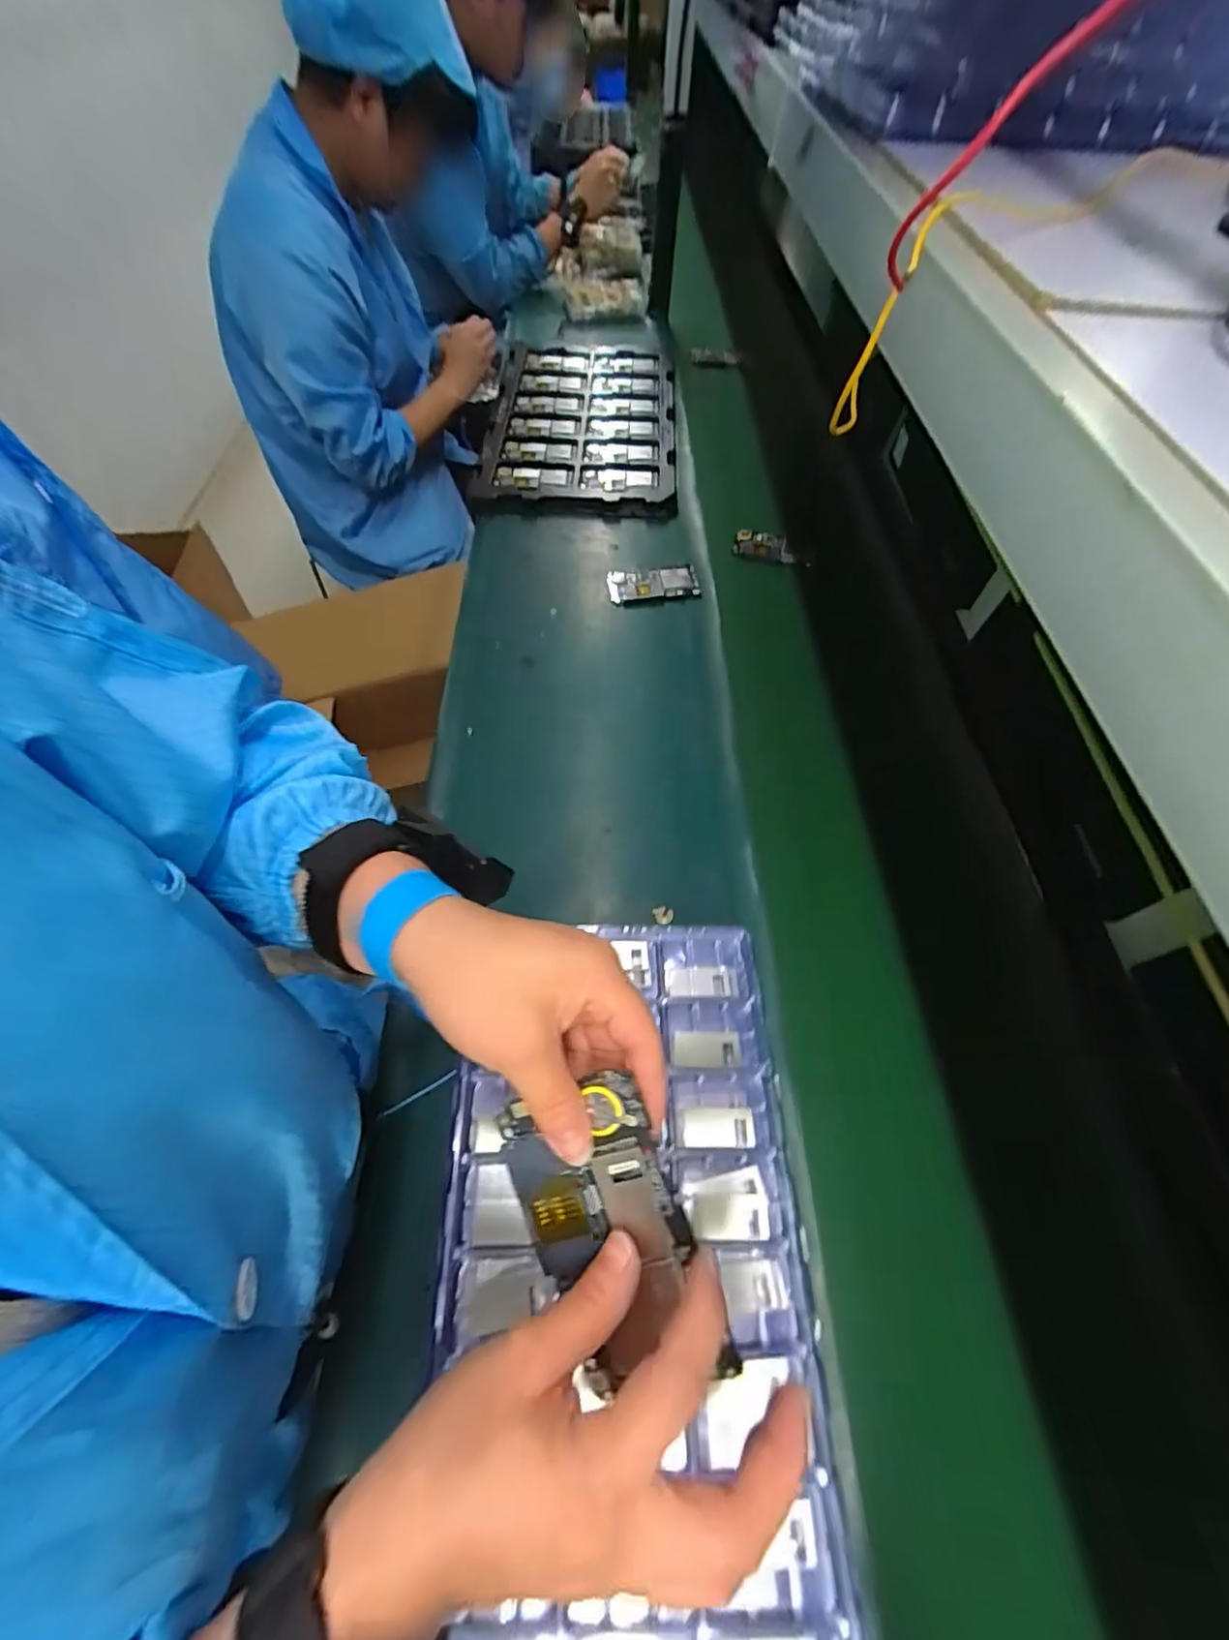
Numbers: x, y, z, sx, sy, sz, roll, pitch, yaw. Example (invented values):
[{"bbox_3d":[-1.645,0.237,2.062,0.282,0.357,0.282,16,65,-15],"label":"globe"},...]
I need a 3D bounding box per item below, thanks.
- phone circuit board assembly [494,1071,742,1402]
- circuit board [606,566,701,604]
[{"bbox_3d":[-0.002,0.171,0.252,0.064,0.007,0.119,-22,84,9],"label":"phone circuit board assembly"},{"bbox_3d":[0.054,-0.338,0.865,0.126,0.010,0.069,-9,67,-5],"label":"circuit board"}]

